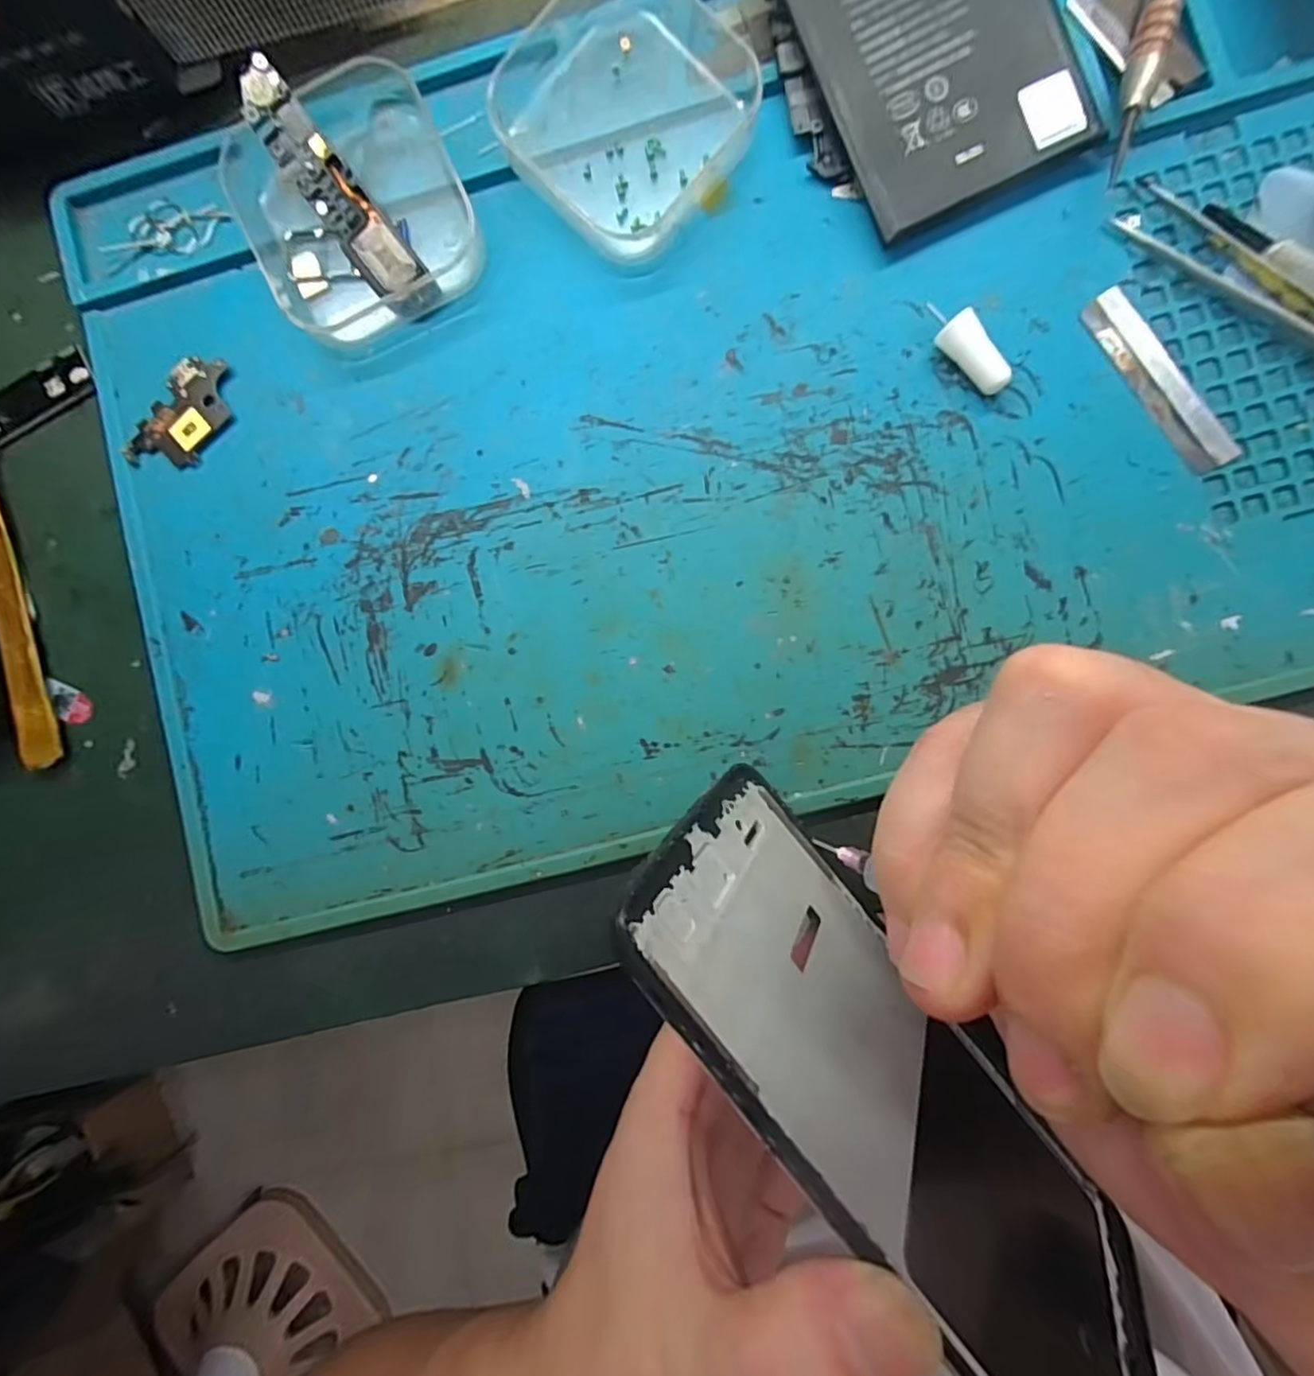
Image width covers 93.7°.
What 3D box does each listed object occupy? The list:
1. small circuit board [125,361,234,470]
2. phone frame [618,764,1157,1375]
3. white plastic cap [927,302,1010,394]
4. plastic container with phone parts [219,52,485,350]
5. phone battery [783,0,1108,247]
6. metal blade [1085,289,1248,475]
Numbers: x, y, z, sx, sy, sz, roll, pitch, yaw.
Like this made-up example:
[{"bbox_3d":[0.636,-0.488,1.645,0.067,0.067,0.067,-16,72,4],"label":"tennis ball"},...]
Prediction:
[{"bbox_3d":[-0.147,-0.084,0.191,0.021,0.004,0.040,34,92,4],"label":"small circuit board"},{"bbox_3d":[0.055,0.090,0.137,0.152,0.074,0.004,51,124,5],"label":"phone frame"},{"bbox_3d":[0.086,-0.094,0.172,0.010,0.009,0.029,-36,87,4],"label":"white plastic cap"},{"bbox_3d":[-0.090,-0.143,0.178,0.062,0.024,0.068,-23,88,4],"label":"plastic container with phone parts"},{"bbox_3d":[0.076,-0.178,0.168,0.063,0.004,0.087,-24,93,5],"label":"phone battery"},{"bbox_3d":[0.139,-0.085,0.170,0.013,0.004,0.057,-31,87,4],"label":"metal blade"}]

